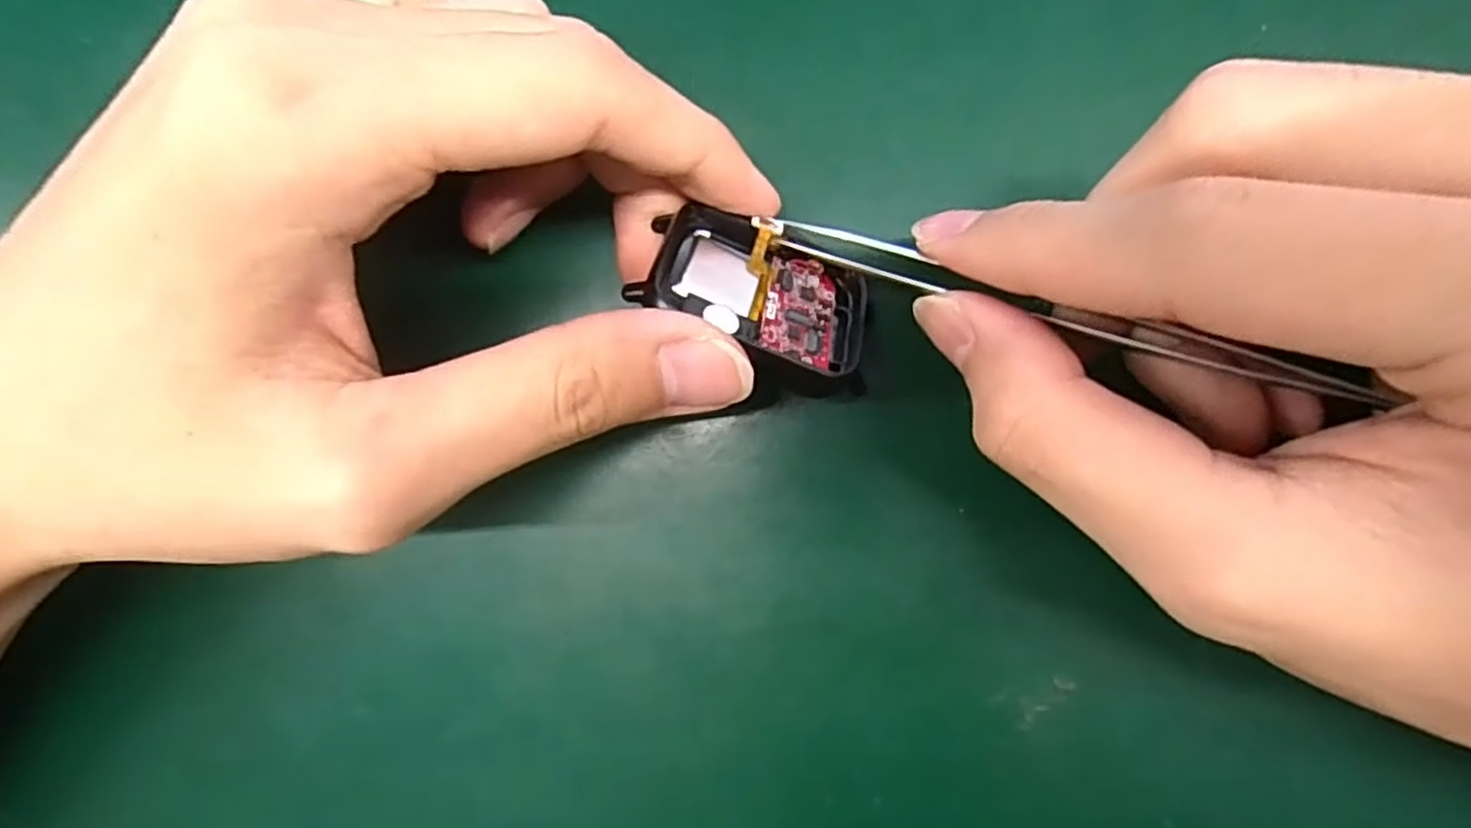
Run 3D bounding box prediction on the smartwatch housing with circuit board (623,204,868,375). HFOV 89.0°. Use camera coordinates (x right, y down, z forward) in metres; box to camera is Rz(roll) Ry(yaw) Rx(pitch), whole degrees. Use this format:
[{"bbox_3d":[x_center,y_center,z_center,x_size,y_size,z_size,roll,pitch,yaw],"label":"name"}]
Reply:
[{"bbox_3d":[0.006,-0.026,0.150,0.045,0.037,0.007,23,137,-10],"label":"smartwatch housing with circuit board"}]

